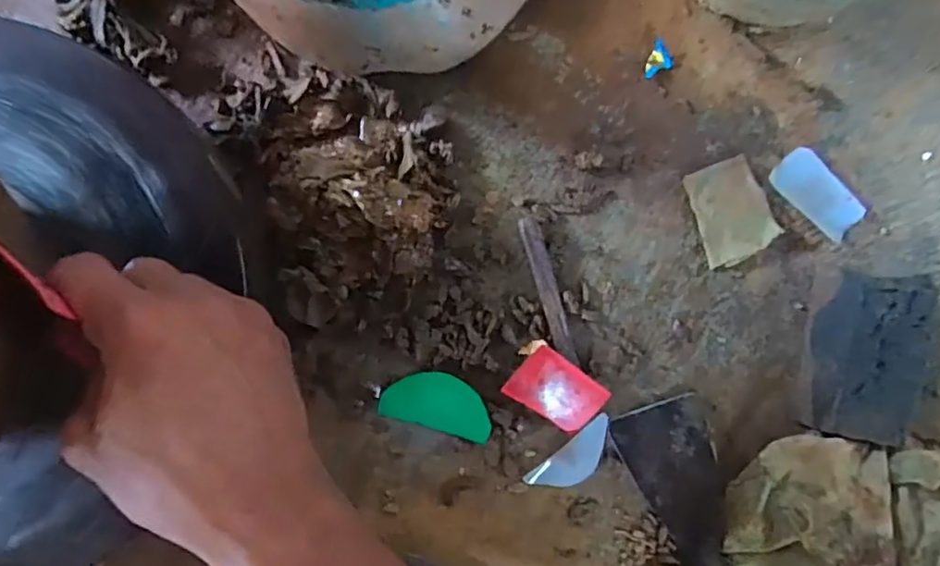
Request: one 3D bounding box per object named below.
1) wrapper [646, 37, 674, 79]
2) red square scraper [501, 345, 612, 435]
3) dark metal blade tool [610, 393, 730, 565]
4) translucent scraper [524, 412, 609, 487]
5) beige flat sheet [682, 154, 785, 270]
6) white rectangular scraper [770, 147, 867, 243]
[{"bbox_3d":[0.147,-0.179,0.474,0.024,0.007,0.025,-26,89,-4],"label":"wrapper"},{"bbox_3d":[0.066,0.081,0.444,0.070,0.004,0.045,36,92,-12],"label":"red square scraper"},{"bbox_3d":[0.171,0.183,0.443,0.070,0.027,0.187,-17,75,-4],"label":"dark metal blade tool"},{"bbox_3d":[0.081,0.135,0.453,0.075,0.008,0.031,-39,90,-4],"label":"translucent scraper"},{"bbox_3d":[0.207,-0.057,0.469,0.059,0.010,0.076,-19,89,-4],"label":"beige flat sheet"},{"bbox_3d":[0.279,-0.072,0.477,0.038,0.007,0.076,-45,90,-4],"label":"white rectangular scraper"}]

